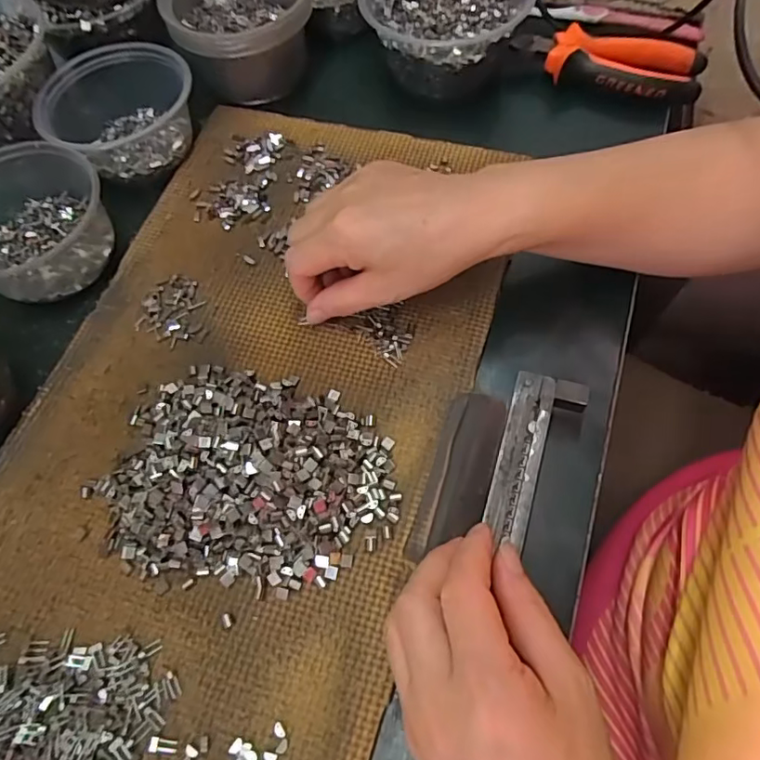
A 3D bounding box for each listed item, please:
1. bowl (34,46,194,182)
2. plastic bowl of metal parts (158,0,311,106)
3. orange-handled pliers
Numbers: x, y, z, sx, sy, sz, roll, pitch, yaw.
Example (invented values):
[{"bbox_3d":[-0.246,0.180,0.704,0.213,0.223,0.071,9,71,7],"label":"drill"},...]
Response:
[{"bbox_3d":[-0.202,-0.210,0.426,0.113,0.048,0.108,-1,65,2],"label":"bowl"},{"bbox_3d":[-0.113,-0.289,0.448,0.113,0.068,0.105,-5,64,0],"label":"plastic bowl of metal parts"},{"bbox_3d":[0.188,-0.265,0.448,0.148,0.018,0.052,16,66,10],"label":"orange-handled pliers"}]

